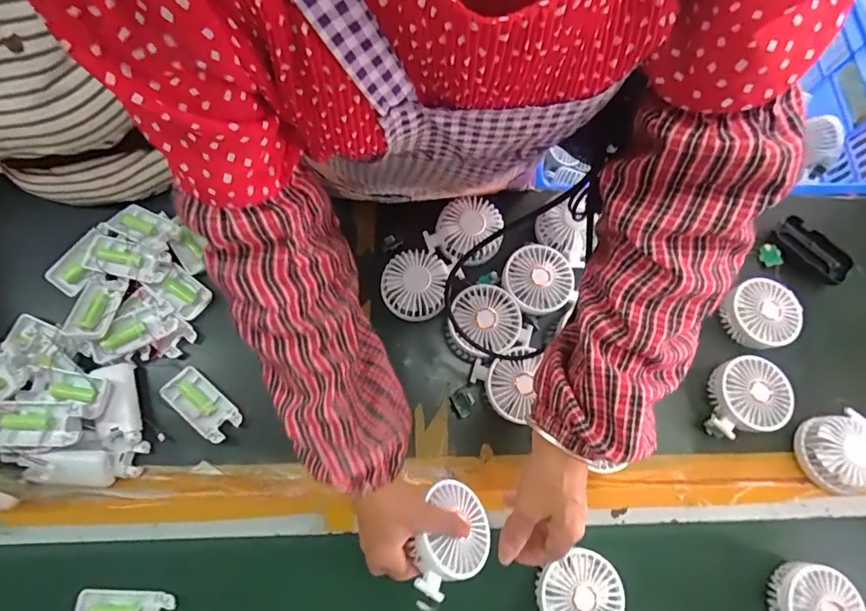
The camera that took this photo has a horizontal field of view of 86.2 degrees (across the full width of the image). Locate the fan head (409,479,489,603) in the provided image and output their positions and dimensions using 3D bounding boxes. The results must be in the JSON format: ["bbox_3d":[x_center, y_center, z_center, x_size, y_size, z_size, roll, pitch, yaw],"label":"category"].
[{"bbox_3d":[0.013,0.226,0.461,0.093,0.040,0.088,-7,67,-39],"label":"fan head"}]

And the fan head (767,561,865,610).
[{"bbox_3d":[0.417,0.333,0.503,0.081,0.039,0.086,1,71,-2],"label":"fan head"}]

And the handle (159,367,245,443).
[{"bbox_3d":[-0.275,0.117,0.550,0.097,0.012,0.047,39,74,11],"label":"handle"}]

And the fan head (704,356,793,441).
[{"bbox_3d":[0.383,0.115,0.580,0.104,0.052,0.090,-10,72,-6],"label":"fan head"}]

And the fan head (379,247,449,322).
[{"bbox_3d":[-0.024,-0.027,0.576,0.079,0.029,0.082,9,71,0],"label":"fan head"}]

